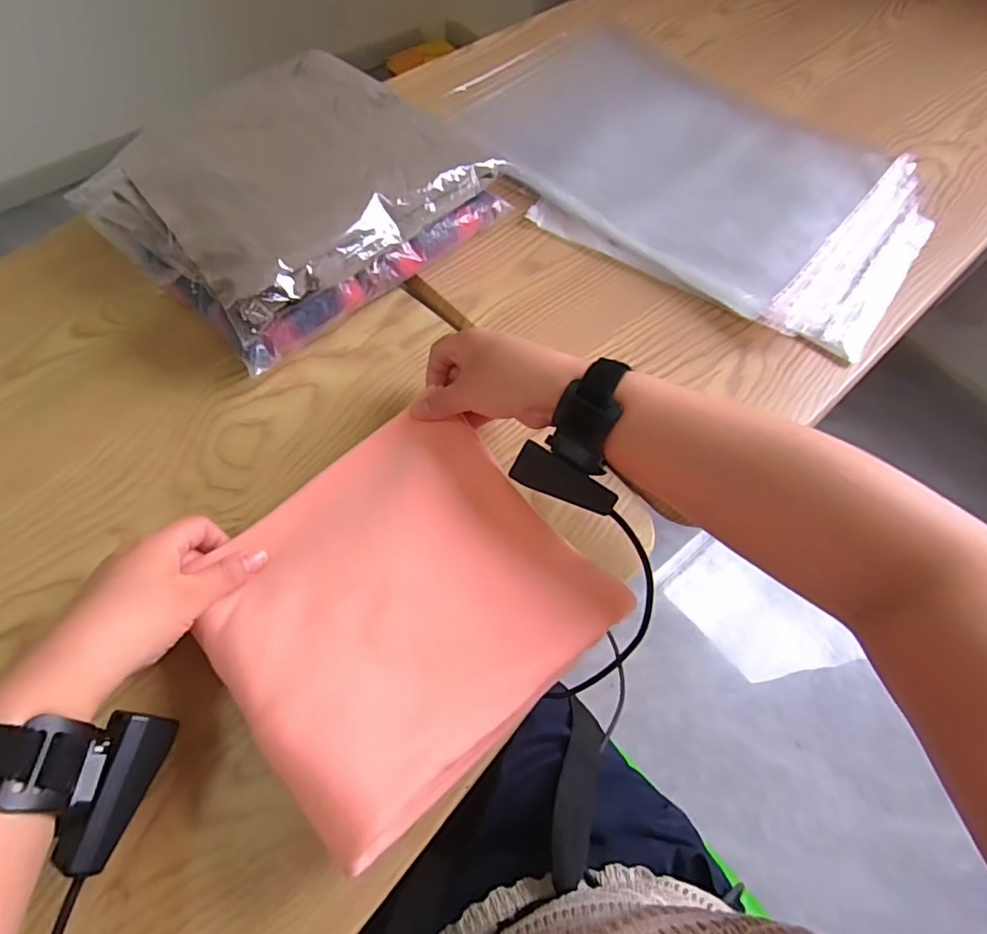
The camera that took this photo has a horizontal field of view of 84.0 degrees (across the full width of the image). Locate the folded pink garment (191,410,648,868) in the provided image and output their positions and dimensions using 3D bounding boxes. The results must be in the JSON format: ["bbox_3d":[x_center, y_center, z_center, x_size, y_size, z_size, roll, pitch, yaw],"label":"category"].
[{"bbox_3d":[-0.053,0.064,0.323,0.204,0.059,0.199,-37,70,-19],"label":"folded pink garment"}]

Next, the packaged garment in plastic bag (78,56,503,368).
[{"bbox_3d":[-0.168,-0.242,0.479,0.241,0.089,0.284,41,68,17],"label":"packaged garment in plastic bag"}]

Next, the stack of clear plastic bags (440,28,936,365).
[{"bbox_3d":[0.205,-0.308,0.555,0.456,0.035,0.335,37,67,15],"label":"stack of clear plastic bags"}]

